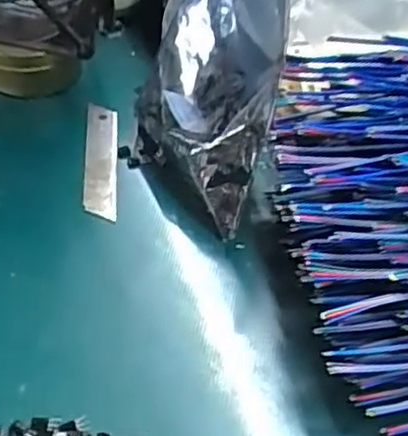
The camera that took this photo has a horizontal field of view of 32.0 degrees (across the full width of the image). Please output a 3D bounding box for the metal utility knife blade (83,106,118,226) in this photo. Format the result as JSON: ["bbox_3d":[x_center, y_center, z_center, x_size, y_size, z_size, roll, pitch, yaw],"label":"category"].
[{"bbox_3d":[-0.060,-0.033,0.412,0.018,0.004,0.090,1,49,-7],"label":"metal utility knife blade"}]

